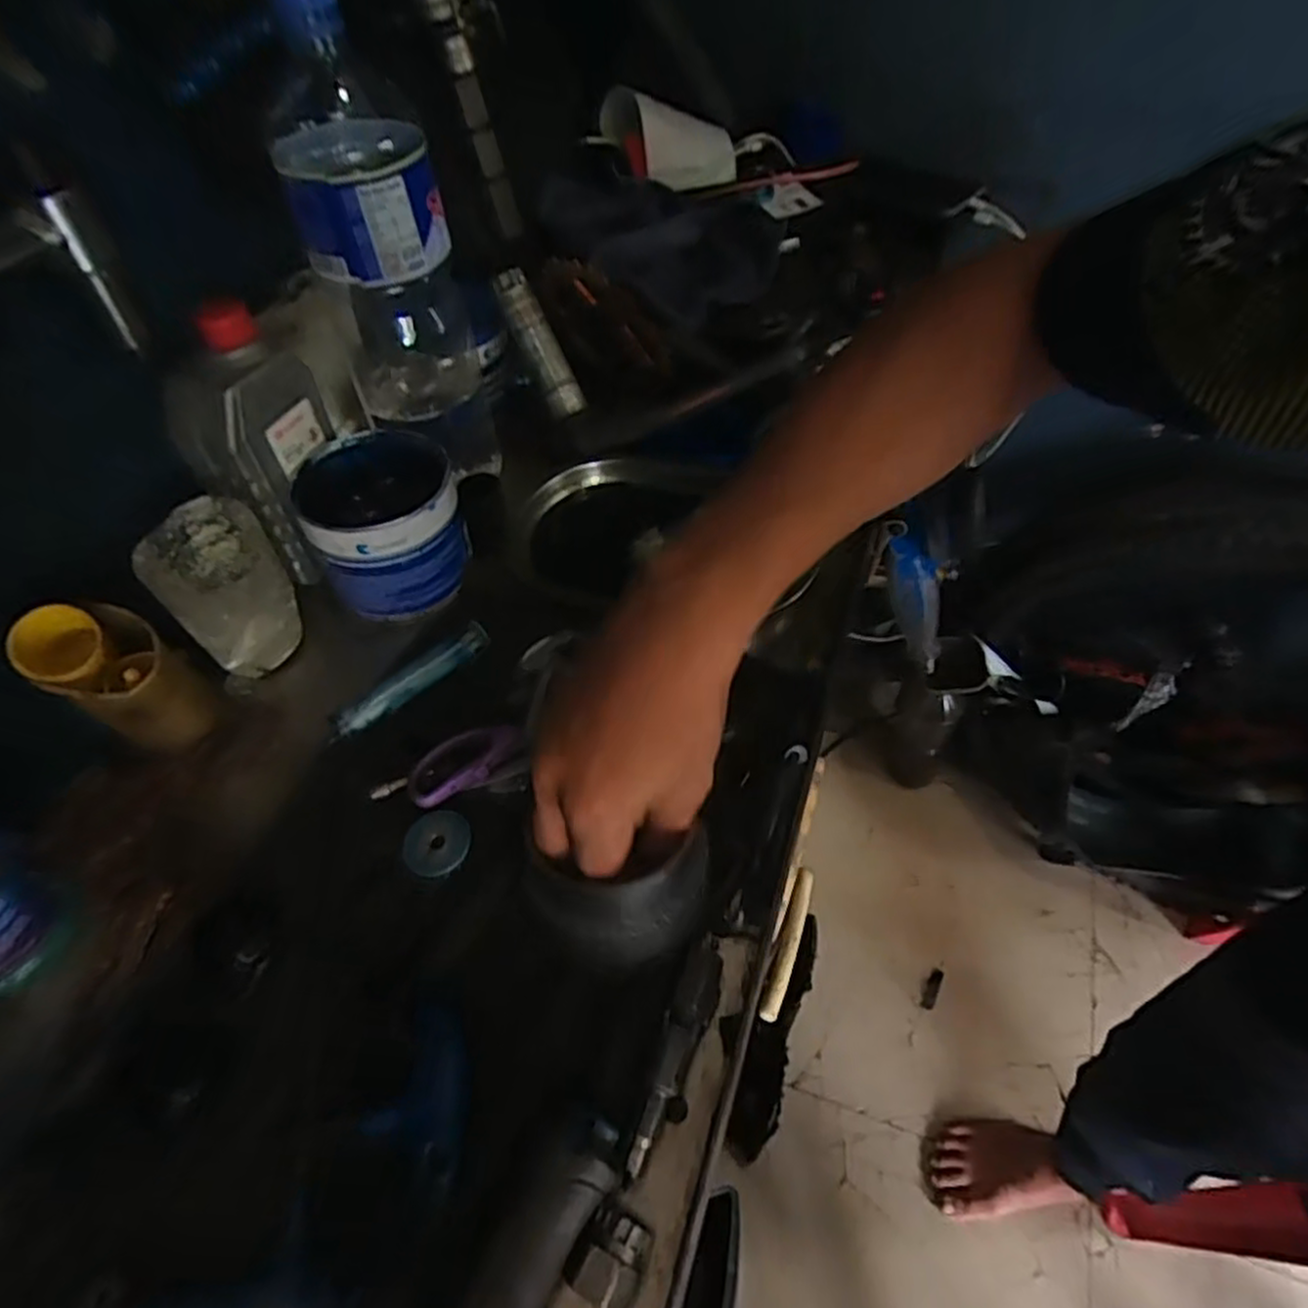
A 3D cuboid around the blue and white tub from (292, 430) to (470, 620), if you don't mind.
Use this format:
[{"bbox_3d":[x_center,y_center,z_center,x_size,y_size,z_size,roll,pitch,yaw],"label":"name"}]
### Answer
[{"bbox_3d":[-0.184,-0.092,0.522,0.099,0.076,0.106,-24,56,-15],"label":"blue and white tub"}]

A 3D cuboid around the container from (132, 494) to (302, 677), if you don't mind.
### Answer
[{"bbox_3d":[-0.267,-0.040,0.477,0.068,0.093,0.066,-1,53,2],"label":"container"}]

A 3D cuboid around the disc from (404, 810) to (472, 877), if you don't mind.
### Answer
[{"bbox_3d":[-0.119,0.104,0.411,0.036,0.005,0.037,-1,53,2],"label":"disc"}]

